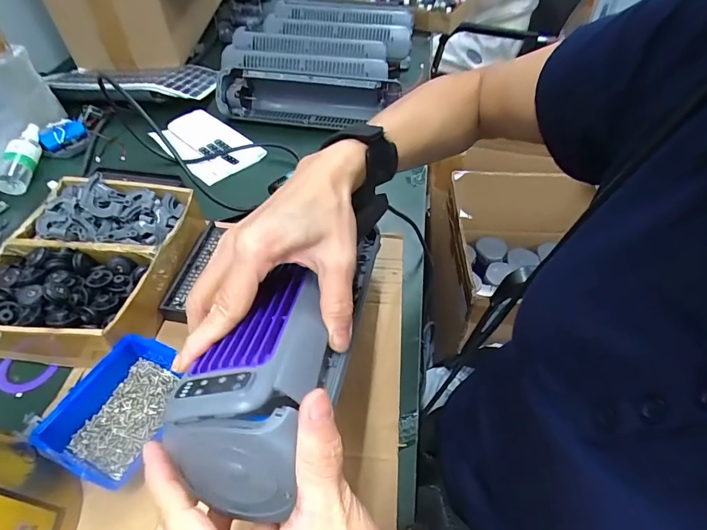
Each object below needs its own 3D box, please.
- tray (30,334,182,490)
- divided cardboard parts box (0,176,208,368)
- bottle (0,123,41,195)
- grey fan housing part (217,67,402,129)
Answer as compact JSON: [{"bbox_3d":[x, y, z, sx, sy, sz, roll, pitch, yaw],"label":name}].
[{"bbox_3d":[-0.201,0.125,0.362,0.082,0.044,0.113,17,51,15],"label":"tray"},{"bbox_3d":[-0.284,-0.003,0.446,0.174,0.071,0.210,3,49,3],"label":"divided cardboard parts box"},{"bbox_3d":[-0.495,-0.165,0.619,0.035,0.044,0.124,-1,49,0],"label":"bottle"},{"bbox_3d":[-0.076,-0.293,0.713,0.301,0.088,0.075,-1,49,0],"label":"grey fan housing part"}]

